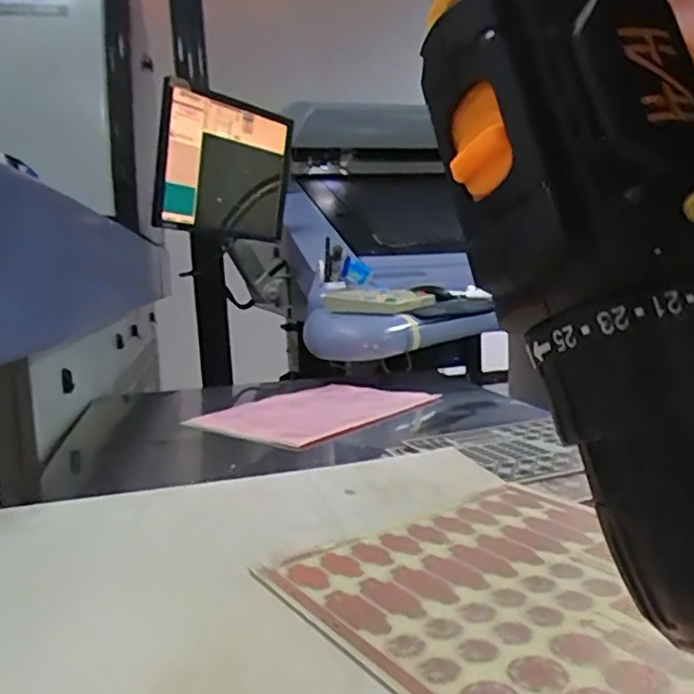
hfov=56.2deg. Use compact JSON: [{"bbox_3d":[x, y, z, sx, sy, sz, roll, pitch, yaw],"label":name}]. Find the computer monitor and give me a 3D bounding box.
[{"bbox_3d":[-0.274,-0.419,1.518,0.060,0.310,0.396,11,9,35],"label":"computer monitor"}]

